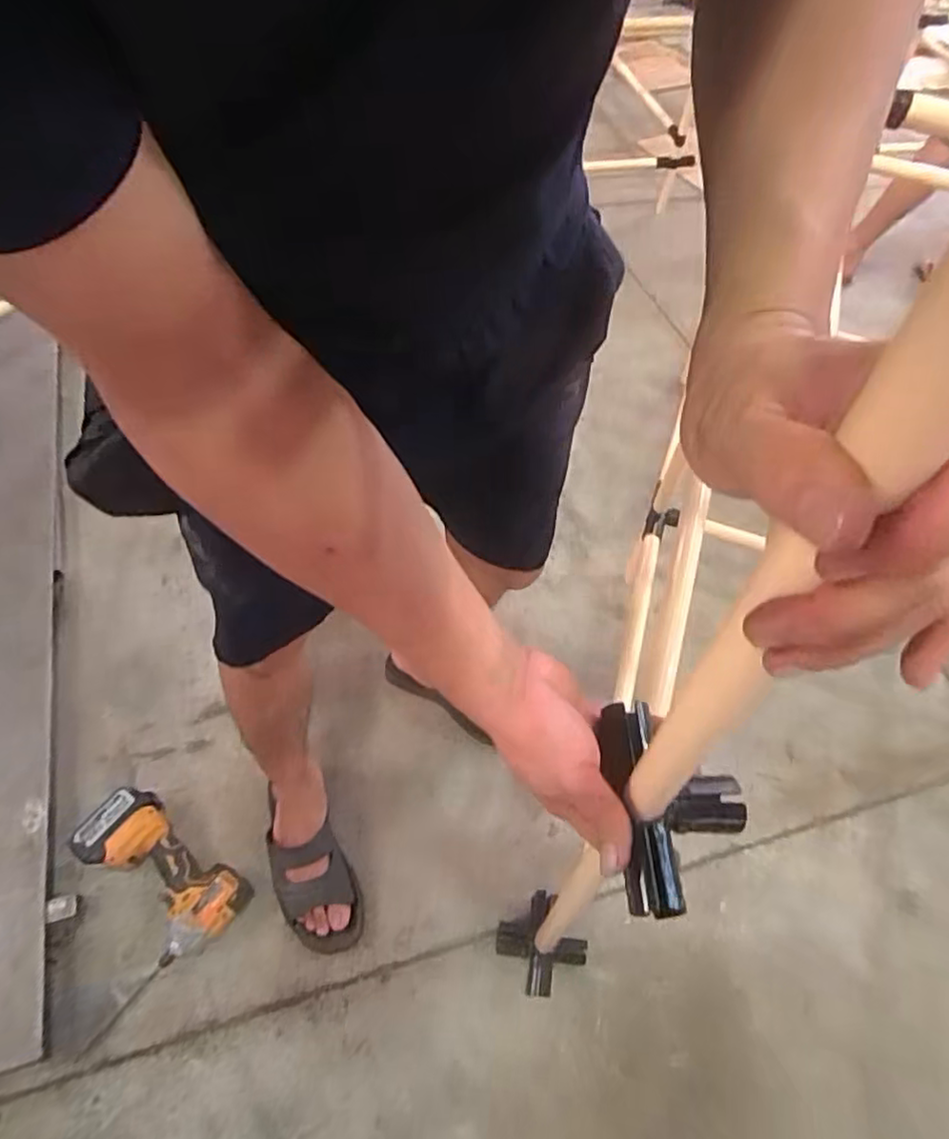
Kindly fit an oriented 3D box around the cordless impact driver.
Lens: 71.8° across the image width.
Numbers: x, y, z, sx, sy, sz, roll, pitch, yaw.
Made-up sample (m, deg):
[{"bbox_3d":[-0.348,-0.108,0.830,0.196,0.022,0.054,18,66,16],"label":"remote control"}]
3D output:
[{"bbox_3d":[-0.483,0.462,1.005,0.267,0.062,0.134,34,61,18],"label":"cordless impact driver"}]

